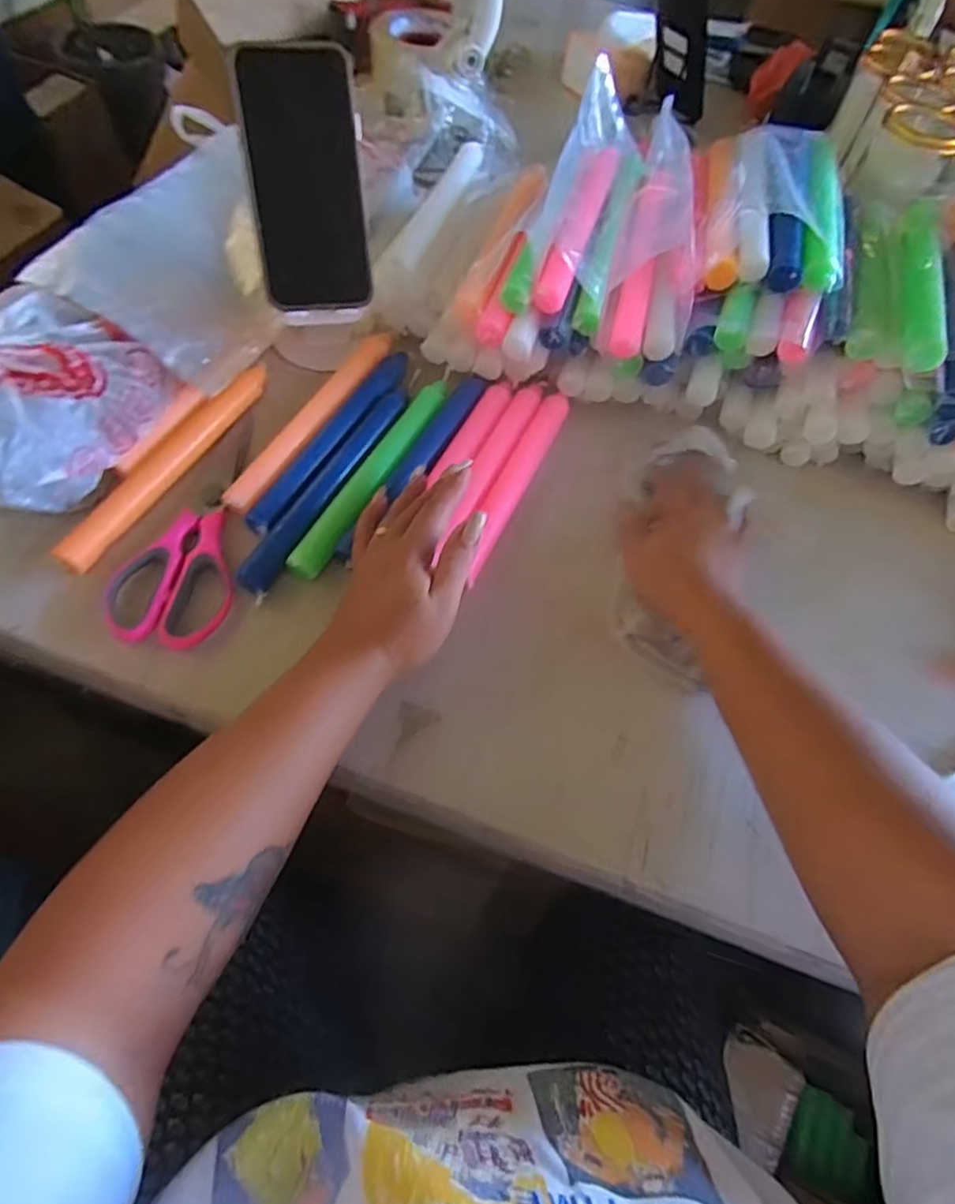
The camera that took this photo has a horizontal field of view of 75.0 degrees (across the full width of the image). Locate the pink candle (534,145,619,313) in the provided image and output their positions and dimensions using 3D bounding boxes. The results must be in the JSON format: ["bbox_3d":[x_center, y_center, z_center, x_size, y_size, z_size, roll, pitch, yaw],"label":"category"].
[{"bbox_3d":[0.083,-0.311,0.500,0.025,0.027,0.202,17,62,5],"label":"pink candle"}]

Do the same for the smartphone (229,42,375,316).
[{"bbox_3d":[-0.122,-0.296,0.444,0.079,0.157,0.008,-3,24,-5],"label":"smartphone"}]

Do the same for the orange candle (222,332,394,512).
[{"bbox_3d":[-0.124,-0.147,0.490,0.024,0.017,0.213,25,63,10],"label":"orange candle"}]

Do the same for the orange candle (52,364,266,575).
[{"bbox_3d":[-0.225,-0.105,0.459,0.021,0.020,0.209,26,63,10],"label":"orange candle"}]

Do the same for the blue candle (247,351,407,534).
[{"bbox_3d":[-0.107,-0.129,0.483,0.024,0.019,0.206,24,63,9],"label":"blue candle"}]

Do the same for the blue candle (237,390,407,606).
[{"bbox_3d":[-0.108,-0.086,0.461,0.022,0.017,0.200,26,63,10],"label":"blue candle"}]

